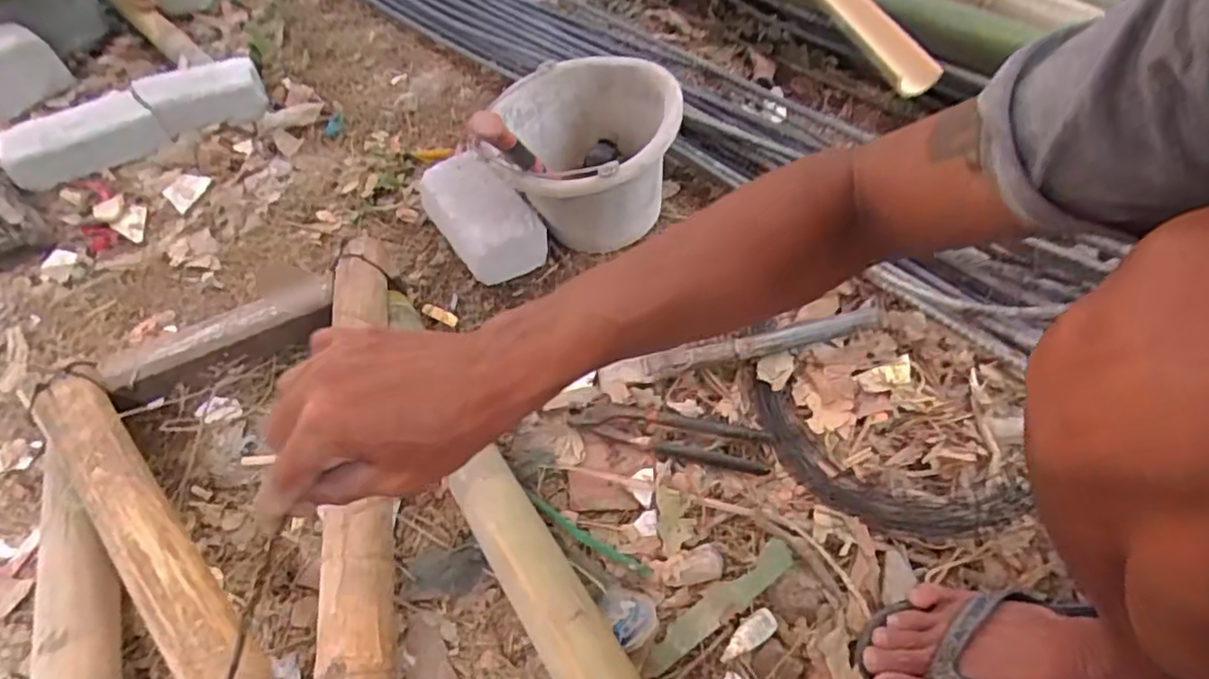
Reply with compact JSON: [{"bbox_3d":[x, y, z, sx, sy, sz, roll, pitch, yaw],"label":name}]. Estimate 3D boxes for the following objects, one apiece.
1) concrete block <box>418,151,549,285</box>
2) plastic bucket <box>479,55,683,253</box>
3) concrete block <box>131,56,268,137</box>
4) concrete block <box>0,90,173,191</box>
[{"bbox_3d":[-0.173,-0.173,0.866,0.105,0.086,0.212,-27,56,-16],"label":"concrete block"},{"bbox_3d":[-0.019,-0.230,0.822,0.215,0.185,0.250,-6,53,-1],"label":"plastic bucket"},{"bbox_3d":[-0.694,-0.426,1.086,0.185,0.065,0.127,-23,55,-14],"label":"concrete block"},{"bbox_3d":[-0.845,-0.324,1.014,0.223,0.085,0.084,-29,56,-17],"label":"concrete block"}]

